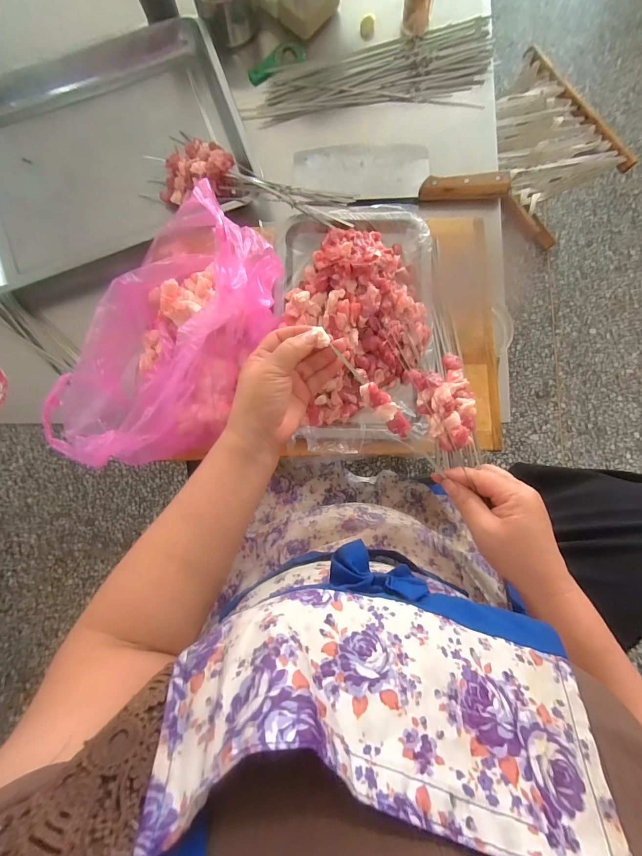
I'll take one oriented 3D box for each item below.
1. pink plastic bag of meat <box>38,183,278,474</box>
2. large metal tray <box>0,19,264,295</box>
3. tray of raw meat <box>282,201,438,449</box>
[{"bbox_3d":[-0.184,-0.102,0.443,0.189,0.123,0.322,25,86,4],"label":"pink plastic bag of meat"},{"bbox_3d":[-0.340,-0.419,0.576,0.432,0.054,0.348,-21,84,0],"label":"large metal tray"},{"bbox_3d":[0.050,-0.137,0.495,0.197,0.083,0.330,-1,85,2],"label":"tray of raw meat"}]

